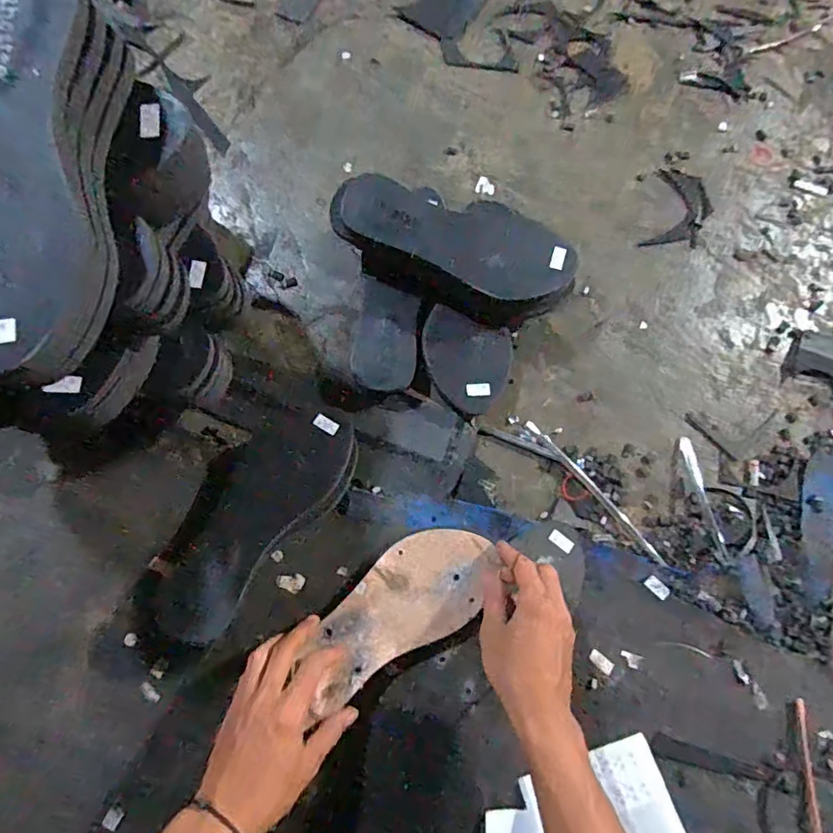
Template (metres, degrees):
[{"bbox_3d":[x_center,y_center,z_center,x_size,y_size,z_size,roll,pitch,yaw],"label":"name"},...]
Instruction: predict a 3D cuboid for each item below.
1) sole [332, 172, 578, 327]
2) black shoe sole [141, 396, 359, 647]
[{"bbox_3d":[0.040,-0.179,0.553,0.252,0.051,0.098,28,78,4],"label":"sole"},{"bbox_3d":[-0.164,0.095,0.532,0.110,0.020,0.253,40,79,6],"label":"black shoe sole"}]

